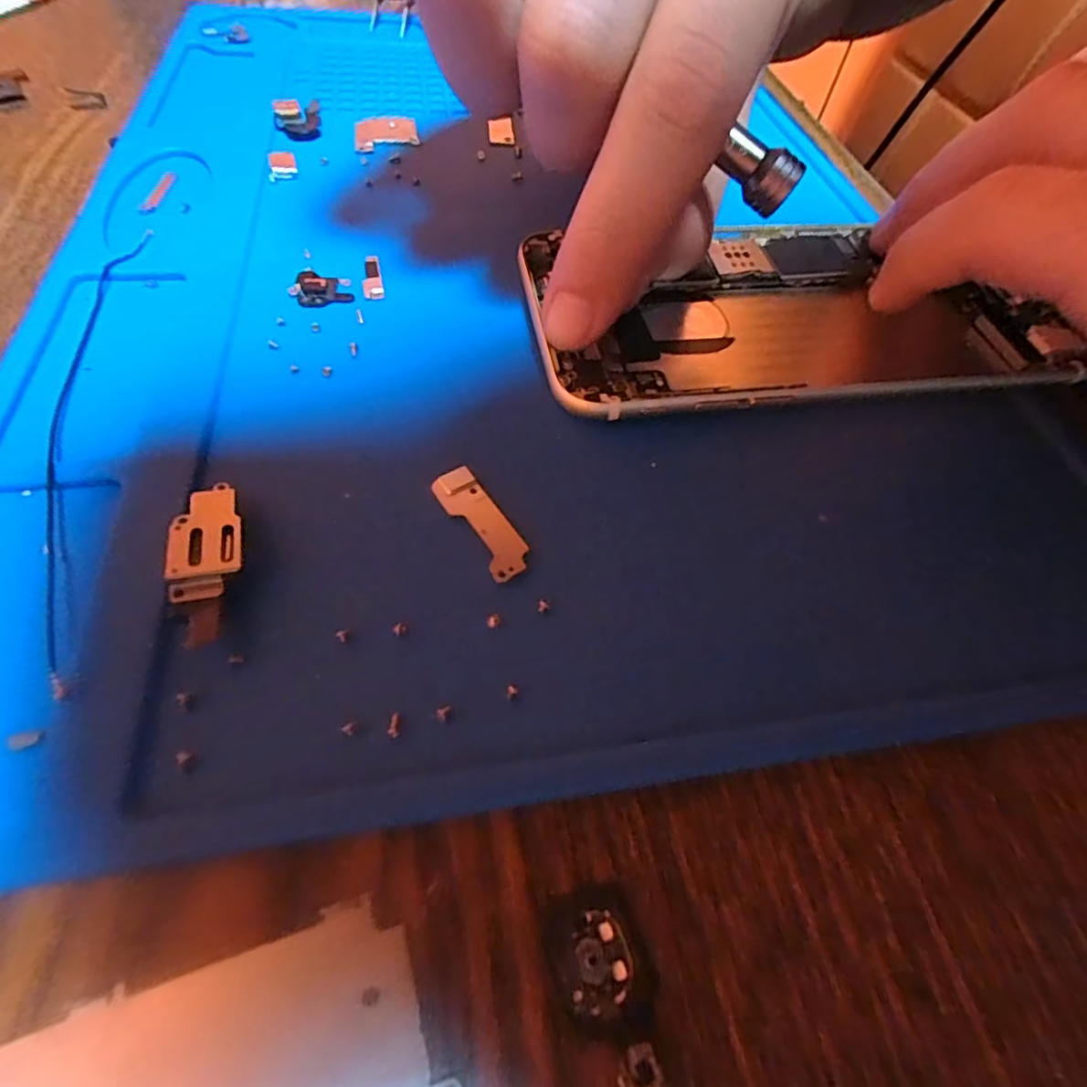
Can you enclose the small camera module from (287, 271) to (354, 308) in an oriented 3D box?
[{"bbox_3d":[-0.054,-0.063,0.137,0.014,0.004,0.010,-16,59,-14],"label":"small camera module"}]

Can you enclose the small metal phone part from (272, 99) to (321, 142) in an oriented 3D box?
[{"bbox_3d":[-0.080,-0.137,0.182,0.014,0.005,0.017,-7,58,-11],"label":"small metal phone part"}]

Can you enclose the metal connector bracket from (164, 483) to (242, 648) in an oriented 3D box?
[{"bbox_3d":[-0.054,0.003,0.091,0.010,0.006,0.029,-12,59,-12],"label":"metal connector bracket"}]

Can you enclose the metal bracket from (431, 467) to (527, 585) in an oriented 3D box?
[{"bbox_3d":[-0.011,-0.005,0.102,0.008,0.004,0.025,-27,63,-21],"label":"metal bracket"}]

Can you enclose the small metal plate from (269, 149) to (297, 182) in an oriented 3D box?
[{"bbox_3d":[-0.078,-0.113,0.168,0.008,0.004,0.013,-13,59,-14],"label":"small metal plate"}]

